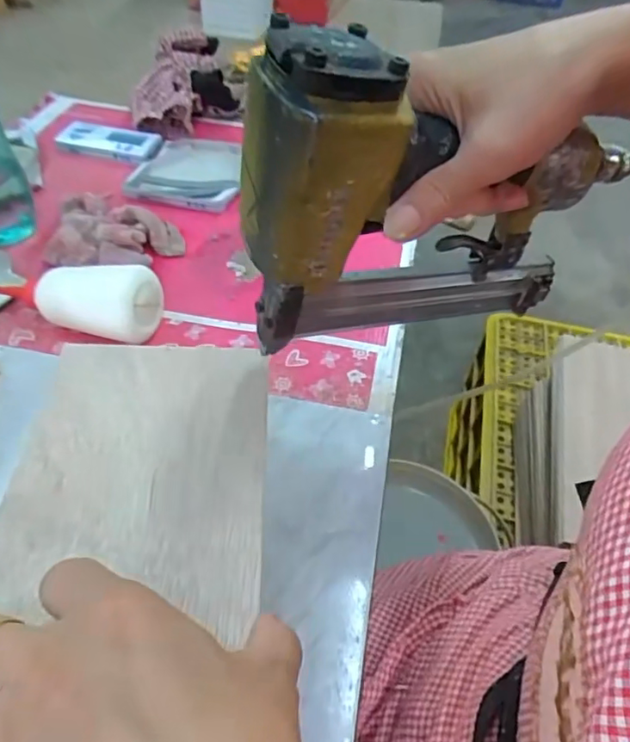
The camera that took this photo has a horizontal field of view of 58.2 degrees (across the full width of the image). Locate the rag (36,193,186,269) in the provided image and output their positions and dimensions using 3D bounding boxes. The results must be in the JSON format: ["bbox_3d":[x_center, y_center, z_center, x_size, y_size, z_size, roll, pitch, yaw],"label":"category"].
[{"bbox_3d":[-0.210,-0.148,0.589,0.140,0.030,0.105,5,46,1],"label":"rag"}]

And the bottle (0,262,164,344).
[{"bbox_3d":[-0.213,-0.066,0.494,0.162,0.055,0.054,11,47,7],"label":"bottle"}]

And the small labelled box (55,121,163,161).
[{"bbox_3d":[-0.262,-0.295,0.729,0.134,0.019,0.049,14,47,10],"label":"small labelled box"}]

